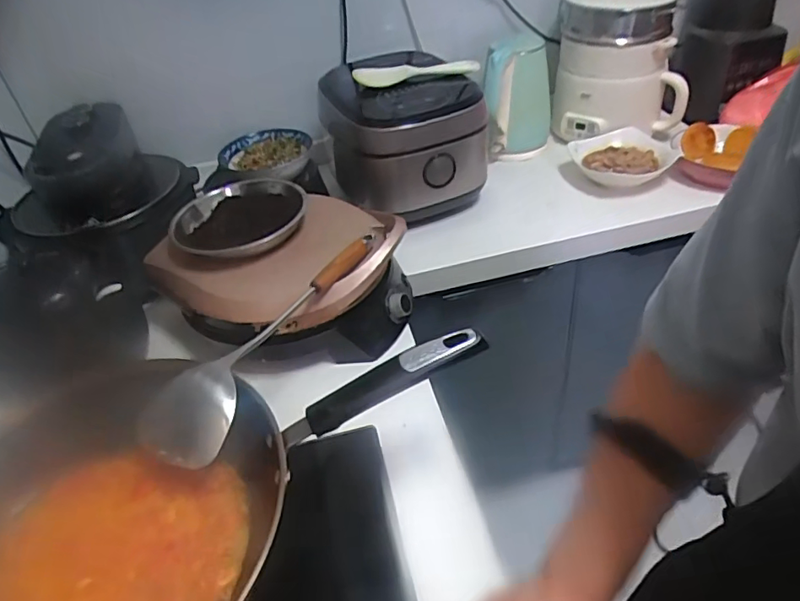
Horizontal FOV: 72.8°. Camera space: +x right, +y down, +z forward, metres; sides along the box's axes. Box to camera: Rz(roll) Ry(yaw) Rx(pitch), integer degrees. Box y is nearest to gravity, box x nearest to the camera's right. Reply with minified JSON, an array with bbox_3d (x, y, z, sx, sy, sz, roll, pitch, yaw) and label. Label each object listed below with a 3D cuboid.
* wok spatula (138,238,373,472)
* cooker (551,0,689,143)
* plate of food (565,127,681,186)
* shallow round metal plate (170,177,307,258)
[{"bbox_3d":[-0.142,0.037,0.611,0.081,0.067,0.354,11,43,20],"label":"wok spatula"},{"bbox_3d":[0.442,-0.491,1.087,0.248,0.261,0.234,3,41,12],"label":"cooker"},{"bbox_3d":[0.425,-0.274,1.034,0.188,0.059,0.153,19,46,28],"label":"plate of food"},{"bbox_3d":[-0.222,-0.111,0.760,0.181,0.041,0.181,-18,41,-13],"label":"shallow round metal plate"}]

